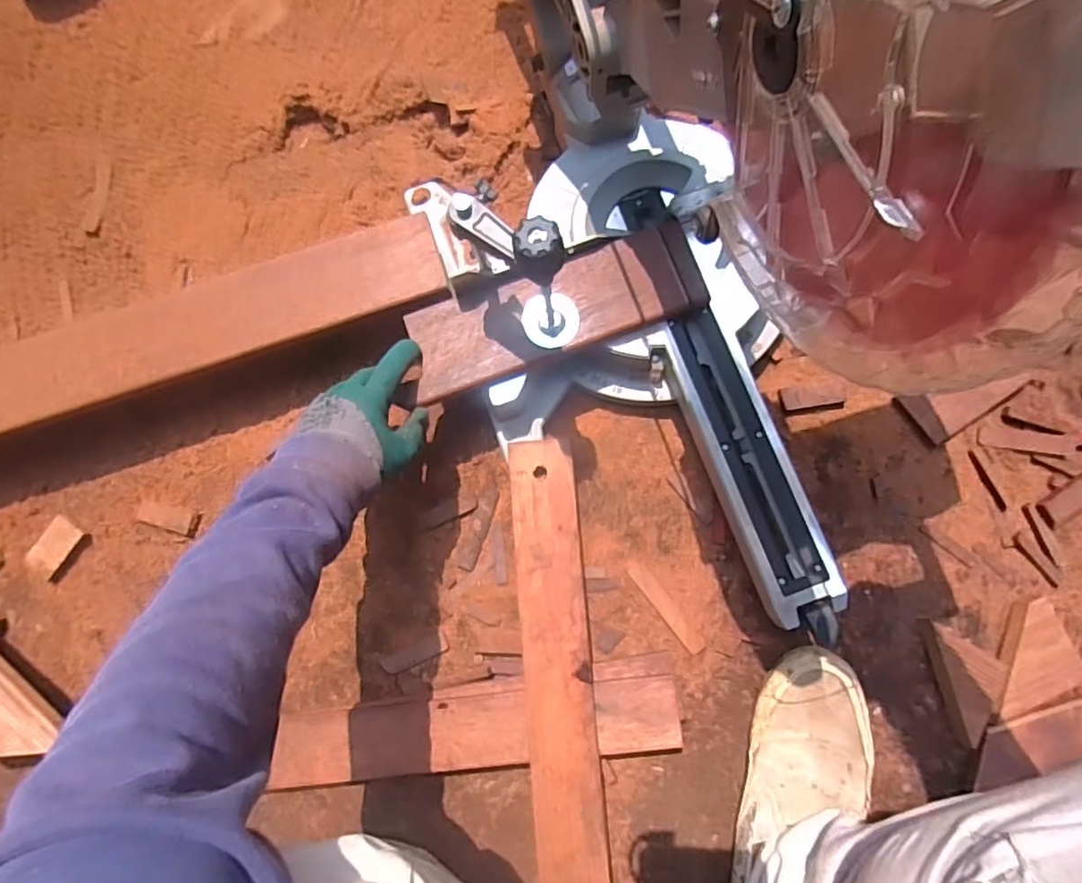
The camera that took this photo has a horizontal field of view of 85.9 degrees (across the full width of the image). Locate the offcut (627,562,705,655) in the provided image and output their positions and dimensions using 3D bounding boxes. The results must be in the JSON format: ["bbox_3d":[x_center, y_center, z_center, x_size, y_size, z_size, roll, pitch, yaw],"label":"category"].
[{"bbox_3d":[0.130,0.172,0.602,0.018,0.004,0.107,-37,82,-3],"label":"offcut"}]

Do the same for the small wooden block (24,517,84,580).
[{"bbox_3d":[-0.543,0.119,0.651,0.038,0.015,0.063,33,85,7],"label":"small wooden block"}]

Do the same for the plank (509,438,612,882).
[{"bbox_3d":[0.016,0.210,0.563,0.065,0.014,0.424,-5,81,2],"label":"plank"}]

